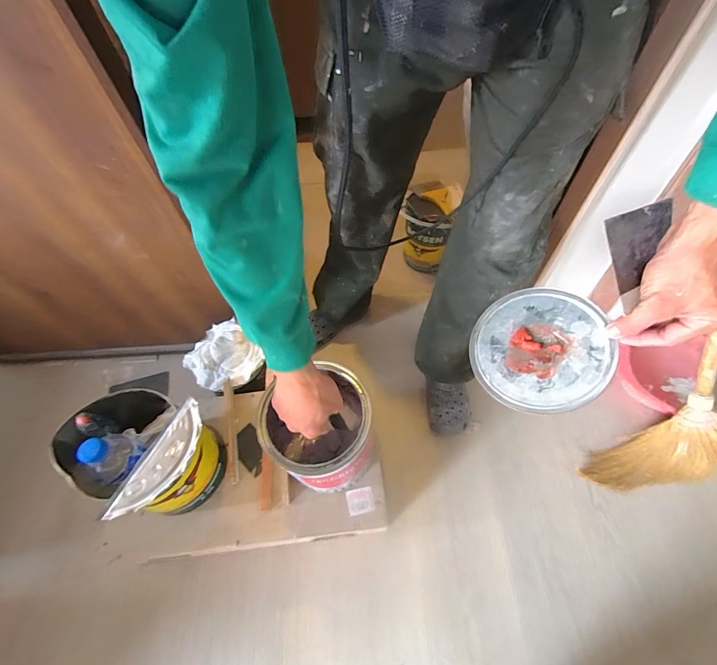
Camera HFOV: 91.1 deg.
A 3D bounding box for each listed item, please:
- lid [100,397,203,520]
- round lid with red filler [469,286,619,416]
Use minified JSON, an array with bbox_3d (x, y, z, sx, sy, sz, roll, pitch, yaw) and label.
[{"bbox_3d":[-0.220,0.141,0.401,0.061,0.022,0.138,12,60,10],"label":"lid"},{"bbox_3d":[0.214,0.018,0.424,0.148,0.011,0.152,-10,67,26],"label":"round lid with red filler"}]

